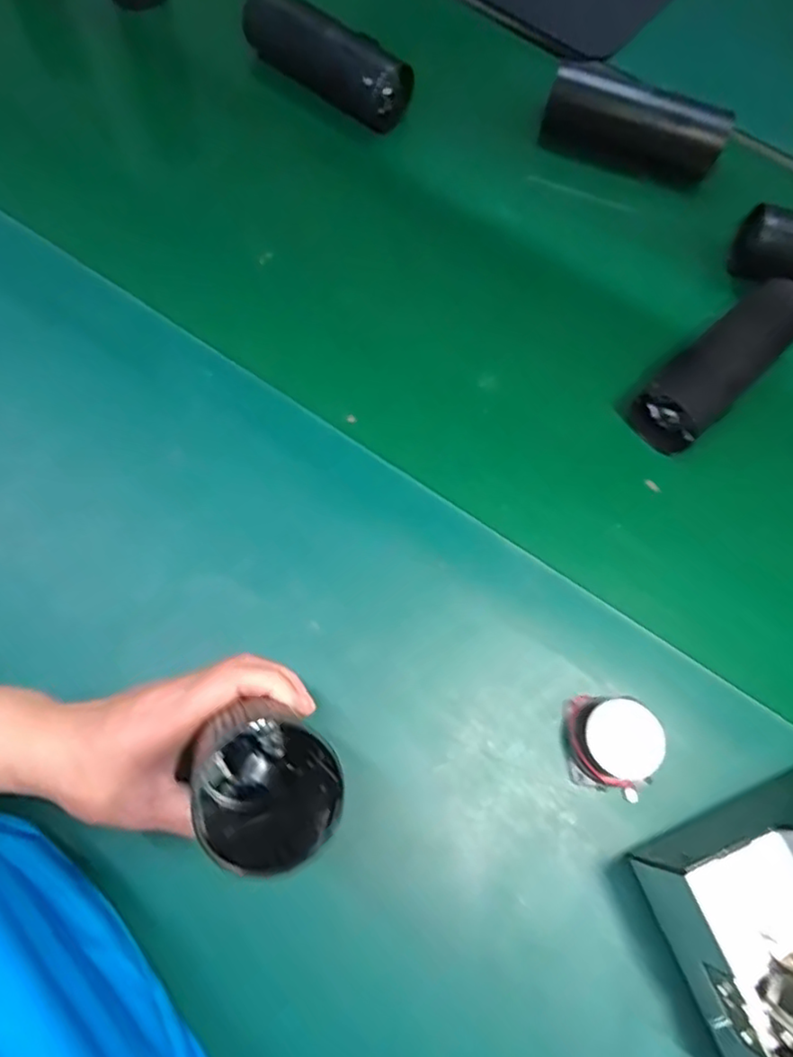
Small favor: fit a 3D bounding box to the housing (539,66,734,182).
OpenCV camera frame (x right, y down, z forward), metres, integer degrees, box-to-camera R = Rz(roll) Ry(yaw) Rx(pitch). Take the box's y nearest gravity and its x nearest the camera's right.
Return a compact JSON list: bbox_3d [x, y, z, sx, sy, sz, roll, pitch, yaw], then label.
[{"bbox_3d":[0.213,-0.364,0.579,0.155,0.063,0.050,24,68,6],"label":"housing"}]

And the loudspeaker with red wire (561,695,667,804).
[{"bbox_3d":[0.129,0.130,0.380,0.047,0.035,0.055,7,67,-1],"label":"loudspeaker with red wire"}]

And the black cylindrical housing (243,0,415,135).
[{"bbox_3d":[-0.065,-0.438,0.593,0.162,0.060,0.057,41,71,12],"label":"black cylindrical housing"}]

